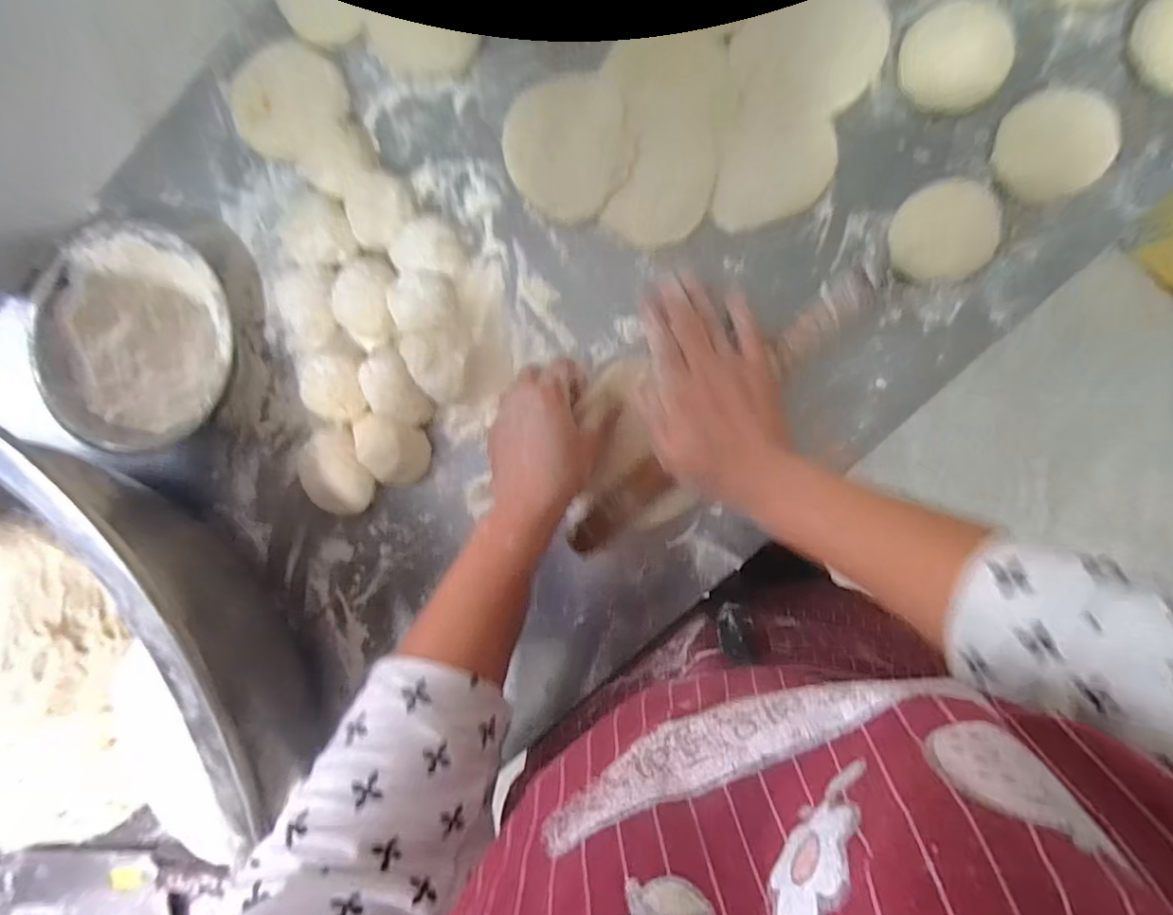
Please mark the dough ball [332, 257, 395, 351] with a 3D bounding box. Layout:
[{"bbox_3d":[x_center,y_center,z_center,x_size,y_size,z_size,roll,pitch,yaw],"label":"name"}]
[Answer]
[{"bbox_3d":[-0.172,-0.120,0.417,0.046,0.030,0.062,6,93,7],"label":"dough ball"}]

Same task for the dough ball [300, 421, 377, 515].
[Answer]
[{"bbox_3d":[-0.200,0.011,0.431,0.051,0.035,0.073,-26,89,8],"label":"dough ball"}]

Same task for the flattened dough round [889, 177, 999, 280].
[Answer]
[{"bbox_3d":[0.242,-0.150,0.362,0.060,0.034,0.055,0,93,7],"label":"flattened dough round"}]

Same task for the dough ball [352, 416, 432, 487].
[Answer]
[{"bbox_3d":[-0.155,-0.004,0.423,0.053,0.033,0.053,0,93,7],"label":"dough ball"}]

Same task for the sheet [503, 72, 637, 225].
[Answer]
[{"bbox_3d":[-0.013,-0.235,0.404,0.096,0.020,0.096,42,97,4],"label":"sheet"}]

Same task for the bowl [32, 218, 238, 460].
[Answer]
[{"bbox_3d":[-0.356,-0.095,0.435,0.163,0.049,0.164,0,93,7],"label":"bowl"}]

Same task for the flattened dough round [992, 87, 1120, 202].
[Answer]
[{"bbox_3d":[0.313,-0.207,0.358,0.064,0.027,0.060,0,93,7],"label":"flattened dough round"}]

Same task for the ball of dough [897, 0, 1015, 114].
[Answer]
[{"bbox_3d":[0.249,-0.269,0.365,0.064,0.030,0.058,5,93,7],"label":"ball of dough"}]

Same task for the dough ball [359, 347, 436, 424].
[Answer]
[{"bbox_3d":[-0.150,-0.051,0.420,0.041,0.032,0.060,-31,89,8],"label":"dough ball"}]

